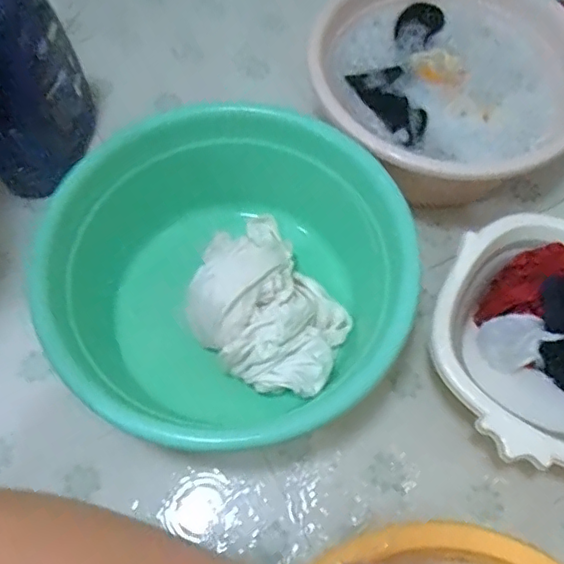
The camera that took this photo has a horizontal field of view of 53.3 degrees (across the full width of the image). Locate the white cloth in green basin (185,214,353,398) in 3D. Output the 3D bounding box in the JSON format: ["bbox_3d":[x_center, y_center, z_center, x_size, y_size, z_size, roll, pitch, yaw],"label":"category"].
[{"bbox_3d":[-0.024,0.023,0.653,0.157,0.094,0.227,-30,69,-14],"label":"white cloth in green basin"}]

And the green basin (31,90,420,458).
[{"bbox_3d":[-0.056,0.006,0.636,0.366,0.184,0.353,0,65,0],"label":"green basin"}]

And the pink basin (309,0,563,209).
[{"bbox_3d":[0.217,-0.263,0.754,0.321,0.121,0.337,0,65,0],"label":"pink basin"}]

